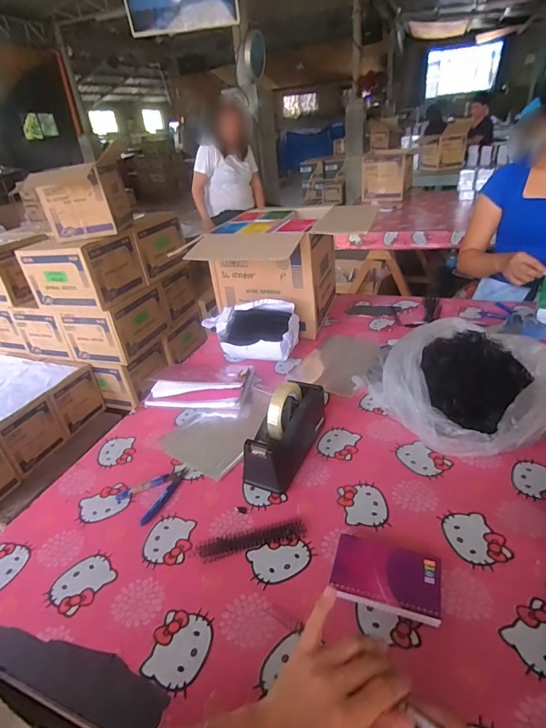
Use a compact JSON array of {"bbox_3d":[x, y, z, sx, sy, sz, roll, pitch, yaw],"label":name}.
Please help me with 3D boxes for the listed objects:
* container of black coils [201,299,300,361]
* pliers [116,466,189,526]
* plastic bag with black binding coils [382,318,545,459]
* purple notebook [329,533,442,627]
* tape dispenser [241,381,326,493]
[{"bbox_3d":[-0.059,-0.076,1.028,0.239,0.135,0.107,5,32,19],"label":"container of black coils"},{"bbox_3d":[-0.194,0.210,0.681,0.087,0.009,0.116,23,41,40],"label":"pliers"},{"bbox_3d":[0.369,0.038,0.769,0.276,0.113,0.313,-17,32,-18],"label":"plastic bag with black binding coils"},{"bbox_3d":[0.143,0.270,0.506,0.127,0.029,0.075,6,33,20],"label":"purple notebook"},{"bbox_3d":[0.026,0.111,0.699,0.077,0.127,0.189,10,34,26],"label":"tape dispenser"}]

